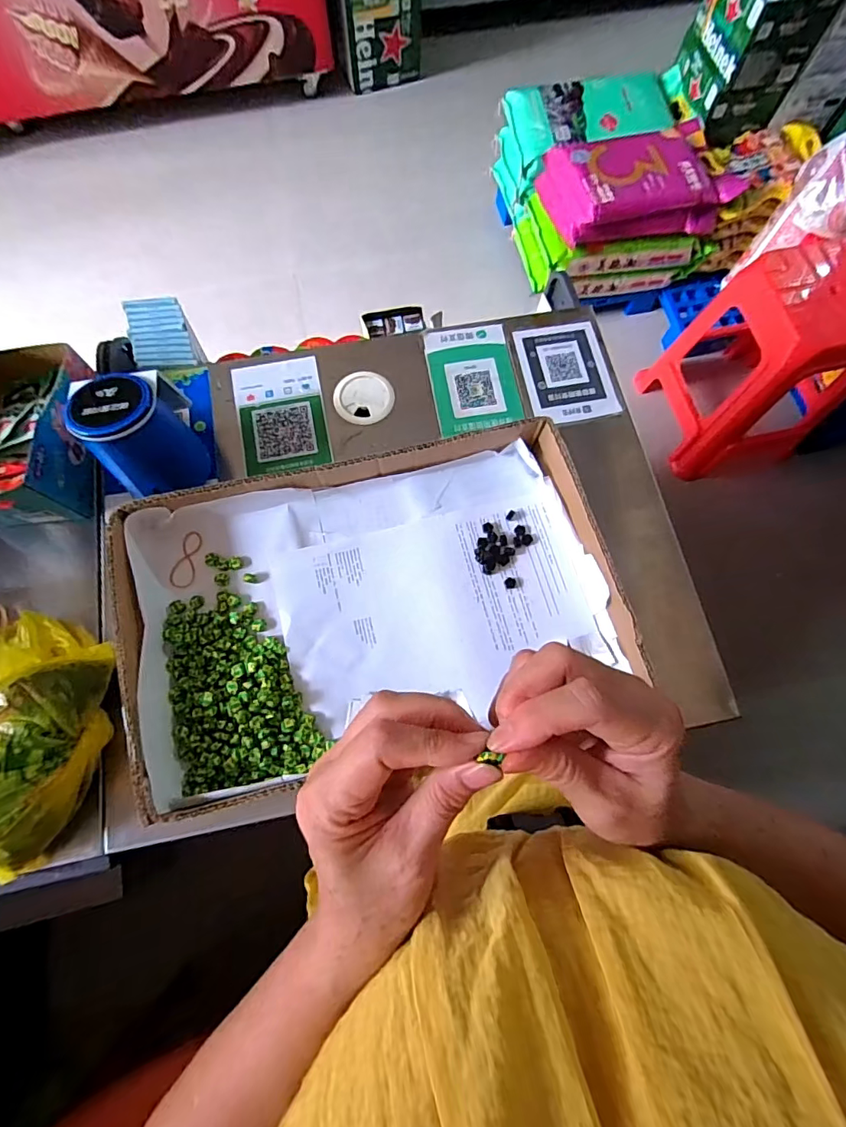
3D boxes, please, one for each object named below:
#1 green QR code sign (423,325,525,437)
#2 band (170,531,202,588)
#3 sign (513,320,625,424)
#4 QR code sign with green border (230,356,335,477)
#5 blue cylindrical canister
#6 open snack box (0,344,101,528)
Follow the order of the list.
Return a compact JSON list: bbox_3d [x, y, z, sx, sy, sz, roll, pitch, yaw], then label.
[{"bbox_3d":[0.059,-0.219,0.573,0.097,0.004,0.139,-9,73,-3],"label":"green QR code sign"},{"bbox_3d":[-0.234,-0.004,0.486,0.022,0.006,0.058,15,74,4],"label":"band"},{"bbox_3d":[0.170,-0.228,0.579,0.102,0.005,0.132,-10,75,-2],"label":"sign"},{"bbox_3d":[-0.161,-0.169,0.556,0.096,0.005,0.143,-12,73,-4],"label":"QR code sign with green border"},{"bbox_3d":[-0.270,-0.121,0.478,0.077,0.119,0.076,0,73,0],"label":"blue cylindrical canister"},{"bbox_3d":[-0.415,-0.139,0.502,0.121,0.083,0.198,-4,73,-1],"label":"open snack box"}]

